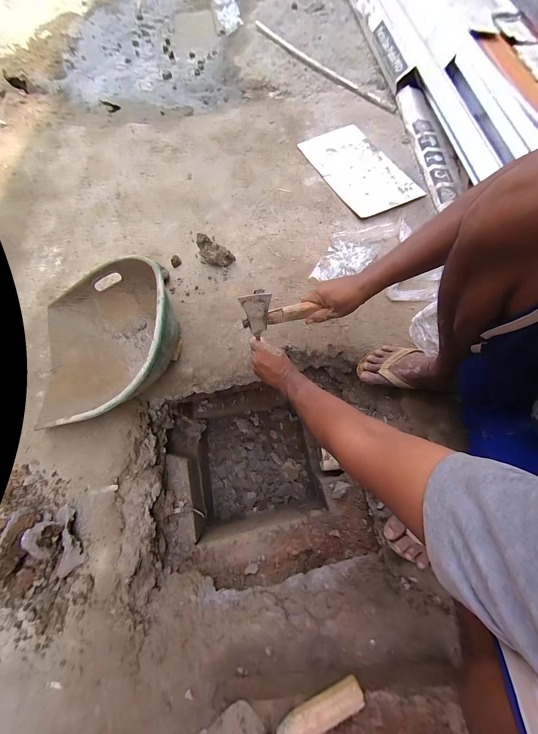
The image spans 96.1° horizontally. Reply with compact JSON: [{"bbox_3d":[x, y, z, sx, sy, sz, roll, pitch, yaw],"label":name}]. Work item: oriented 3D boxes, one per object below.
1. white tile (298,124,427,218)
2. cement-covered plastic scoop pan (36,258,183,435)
[{"bbox_3d":[0.308,-0.700,0.852,0.241,0.015,0.433,-25,72,-7],"label":"white tile"},{"bbox_3d":[-0.400,-0.068,0.574,0.379,0.160,0.383,-12,68,-1],"label":"cement-covered plastic scoop pan"}]

